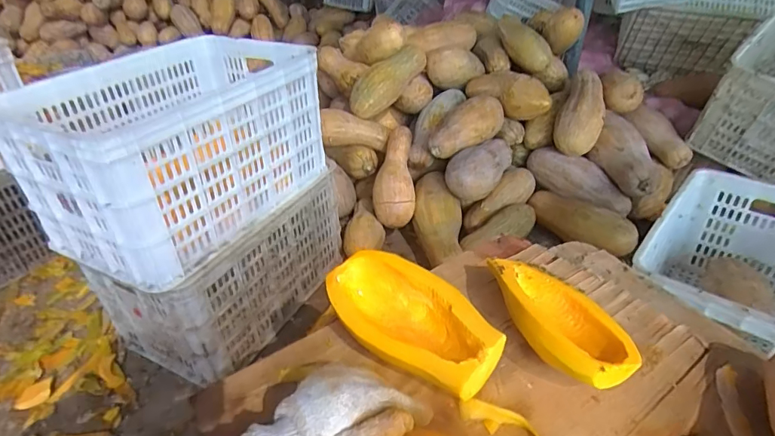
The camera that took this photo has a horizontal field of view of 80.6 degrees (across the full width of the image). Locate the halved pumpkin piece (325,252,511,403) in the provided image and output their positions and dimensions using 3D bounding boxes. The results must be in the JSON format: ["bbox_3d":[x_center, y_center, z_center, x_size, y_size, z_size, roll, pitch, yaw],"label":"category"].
[{"bbox_3d":[0.023,0.133,0.570,0.231,0.086,0.116,21,40,29],"label":"halved pumpkin piece"}]

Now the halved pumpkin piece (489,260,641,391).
[{"bbox_3d":[0.209,0.125,0.578,0.124,0.078,0.217,-13,36,-15],"label":"halved pumpkin piece"}]

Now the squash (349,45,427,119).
[{"bbox_3d":[0.002,-0.436,1.451,0.288,0.103,0.103,-41,42,0],"label":"squash"}]

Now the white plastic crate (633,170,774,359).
[{"bbox_3d":[0.733,0.149,0.942,0.366,0.270,0.525,24,42,32],"label":"white plastic crate"}]

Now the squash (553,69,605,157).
[{"bbox_3d":[0.588,-0.344,1.375,0.128,0.112,0.306,13,66,20],"label":"squash"}]

